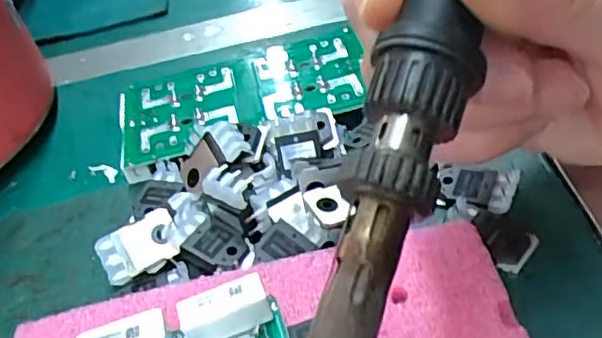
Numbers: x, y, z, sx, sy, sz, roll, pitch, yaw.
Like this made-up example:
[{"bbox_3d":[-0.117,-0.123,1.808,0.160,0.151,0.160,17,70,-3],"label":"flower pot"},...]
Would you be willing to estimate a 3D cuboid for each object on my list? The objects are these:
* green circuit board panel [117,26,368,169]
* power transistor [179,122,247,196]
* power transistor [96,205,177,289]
[{"bbox_3d":[-0.023,-0.030,0.259,0.103,0.004,0.059,-20,45,-6],"label":"green circuit board panel"},{"bbox_3d":[-0.031,-0.004,0.216,0.027,0.004,0.017,-41,58,19],"label":"power transistor"},{"bbox_3d":[-0.053,0.026,0.206,0.026,0.004,0.017,-27,85,-4],"label":"power transistor"}]

